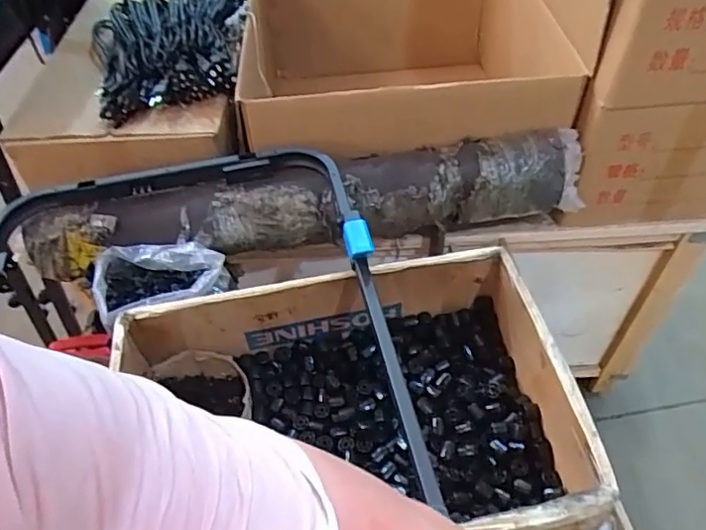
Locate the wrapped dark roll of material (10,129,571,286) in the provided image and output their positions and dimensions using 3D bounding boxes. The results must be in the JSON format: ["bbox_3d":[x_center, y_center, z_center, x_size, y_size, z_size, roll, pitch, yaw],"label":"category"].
[{"bbox_3d":[-0.060,-0.094,0.883,0.851,0.121,0.117,-10,48,-5],"label":"wrapped dark roll of material"}]

